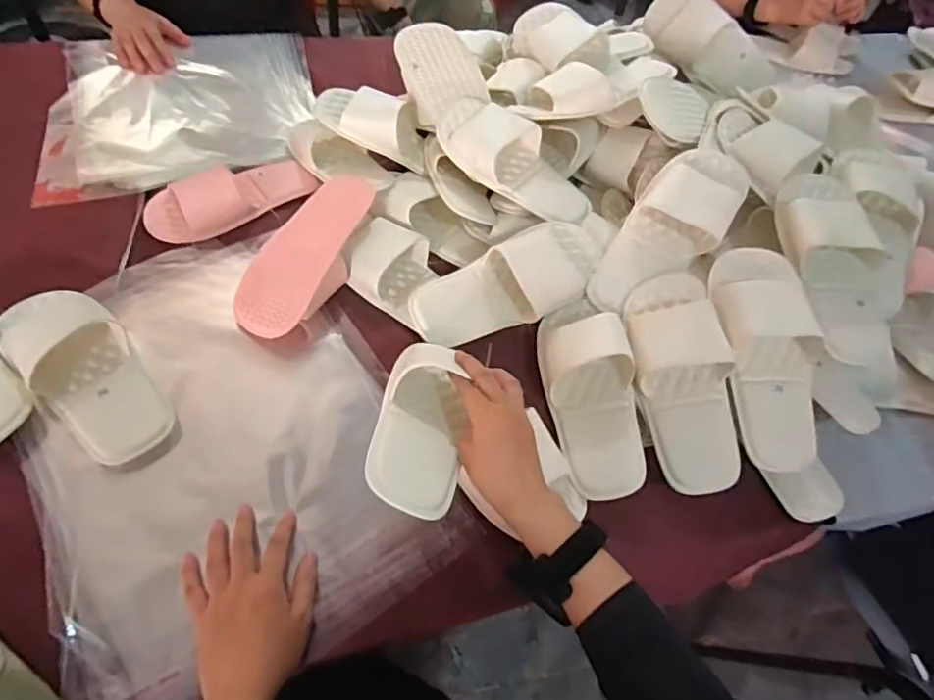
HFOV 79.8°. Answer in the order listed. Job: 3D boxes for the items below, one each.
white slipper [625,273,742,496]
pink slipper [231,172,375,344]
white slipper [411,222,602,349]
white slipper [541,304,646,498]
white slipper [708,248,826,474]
[{"bbox_3d":[0.232,0.030,0.598,0.086,0.064,0.236,-5,79,-8],"label":"white slipper"},{"bbox_3d":[-0.195,-0.120,0.677,0.107,0.056,0.232,18,55,4],"label":"pink slipper"},{"bbox_3d":[0.051,-0.078,0.648,0.234,0.062,0.098,-22,61,-21],"label":"white slipper"},{"bbox_3d":[0.136,0.042,0.603,0.104,0.049,0.236,-9,62,1],"label":"white slipper"},{"bbox_3d":[0.322,0.008,0.595,0.089,0.044,0.235,-6,85,-8],"label":"white slipper"}]

